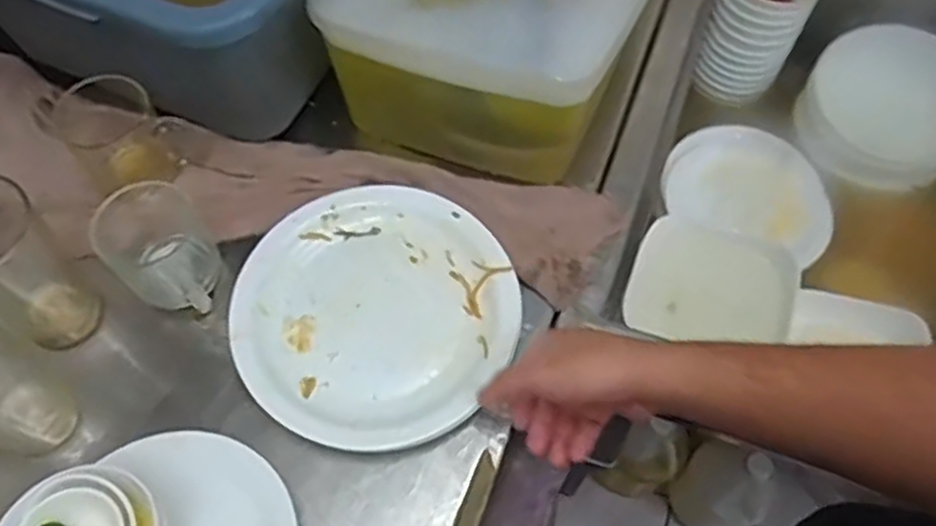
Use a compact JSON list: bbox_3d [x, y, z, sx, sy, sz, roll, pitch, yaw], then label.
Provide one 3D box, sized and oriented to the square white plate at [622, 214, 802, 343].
[{"bbox_3d":[0.239,0.022,0.721,0.157,0.019,0.113,15,82,5],"label":"square white plate"}]

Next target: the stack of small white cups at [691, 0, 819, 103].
[{"bbox_3d":[0.343,-0.287,0.891,0.109,0.161,0.095,27,65,11],"label":"stack of small white cups"}]

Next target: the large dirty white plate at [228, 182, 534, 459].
[{"bbox_3d":[-0.076,0.040,0.611,0.218,0.021,0.220,1,63,-1],"label":"large dirty white plate"}]

